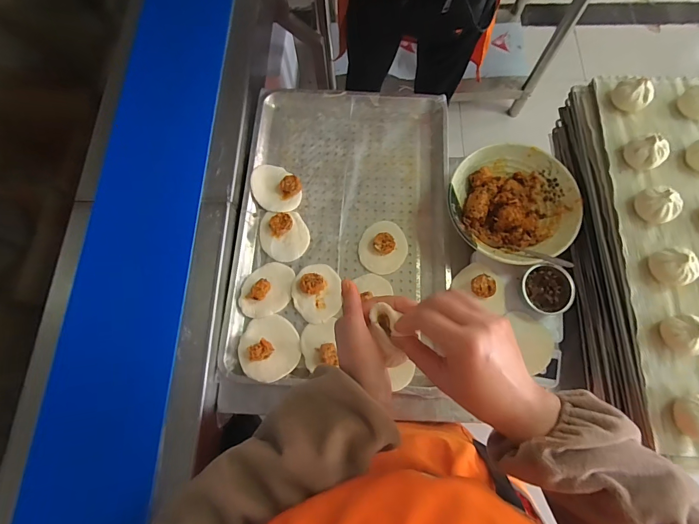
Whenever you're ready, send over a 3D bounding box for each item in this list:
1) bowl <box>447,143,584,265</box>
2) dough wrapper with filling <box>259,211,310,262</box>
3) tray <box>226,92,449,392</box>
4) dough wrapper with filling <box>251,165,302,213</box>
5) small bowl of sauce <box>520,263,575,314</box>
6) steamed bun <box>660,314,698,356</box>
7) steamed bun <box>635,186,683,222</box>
[{"bbox_3d":[0.281,-0.094,0.643,0.207,0.073,0.208,-3,73,0],"label":"bowl"},{"bbox_3d":[-0.122,-0.051,0.671,0.088,0.030,0.096,0,73,0],"label":"dough wrapper with filling"},{"bbox_3d":[-0.009,-0.076,0.687,0.390,0.035,0.588,3,73,1],"label":"tray"},{"bbox_3d":[-0.145,-0.144,0.699,0.104,0.026,0.081,42,78,12],"label":"dough wrapper with filling"},{"bbox_3d":[0.319,0.045,0.590,0.076,0.033,0.076,0,73,0],"label":"small bowl of sauce"},{"bbox_3d":[0.448,0.095,0.477,0.051,0.041,0.053,-8,73,-2],"label":"steamed bun"},{"bbox_3d":[0.453,-0.084,0.533,0.049,0.040,0.056,-35,76,-10],"label":"steamed bun"}]

